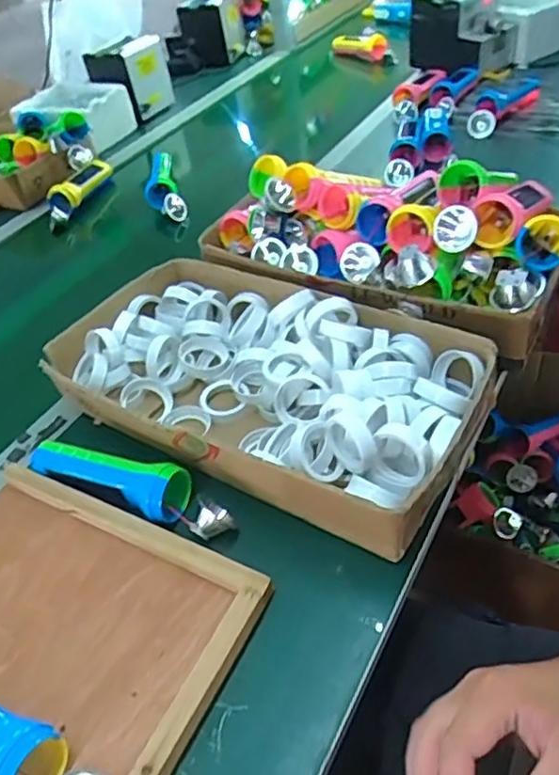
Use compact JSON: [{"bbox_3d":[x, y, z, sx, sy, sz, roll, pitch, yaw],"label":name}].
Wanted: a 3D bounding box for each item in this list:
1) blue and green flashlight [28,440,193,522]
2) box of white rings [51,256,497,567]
[{"bbox_3d":[-0.159,0.090,0.572,0.157,0.050,0.042,8,45,19],"label":"blue and green flashlight"},{"bbox_3d":[-0.026,-0.015,0.631,0.435,0.081,0.241,18,49,28],"label":"box of white rings"}]

